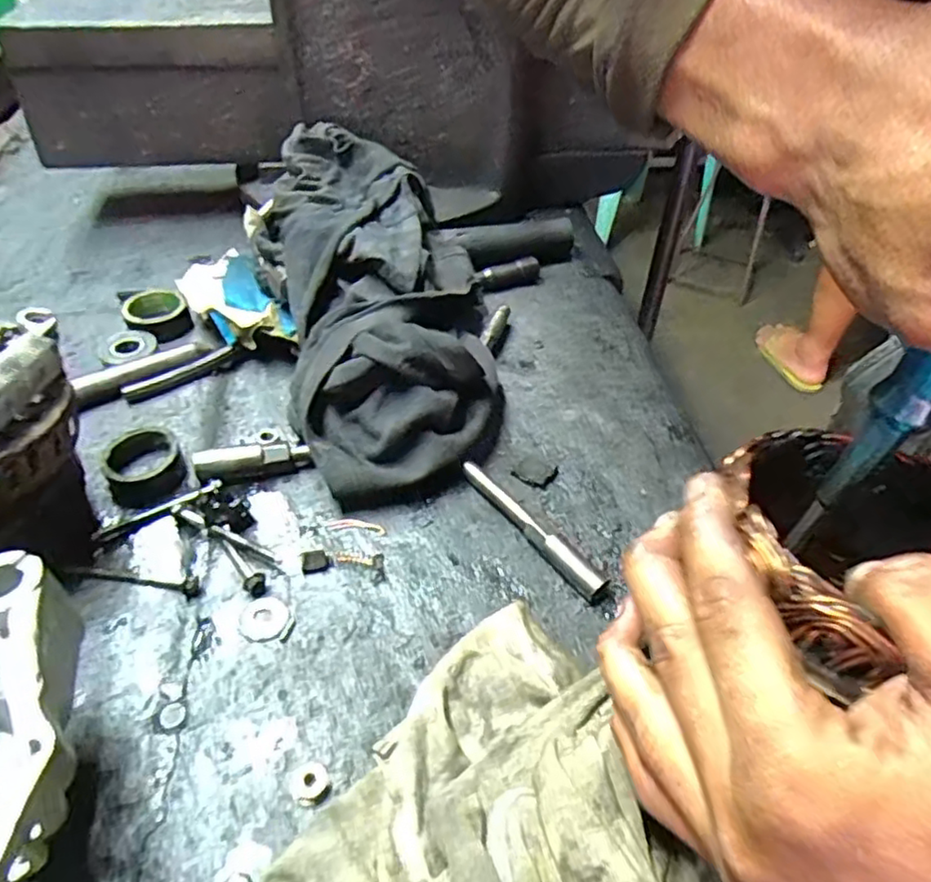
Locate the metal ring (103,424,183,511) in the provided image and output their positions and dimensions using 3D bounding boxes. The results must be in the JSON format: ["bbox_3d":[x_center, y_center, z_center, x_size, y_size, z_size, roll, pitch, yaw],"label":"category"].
[{"bbox_3d":[-0.171,0.012,0.345,0.037,0.018,0.037,-24,51,-25],"label":"metal ring"}]

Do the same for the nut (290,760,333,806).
[{"bbox_3d":[-0.059,0.129,0.245,0.014,0.006,0.016,-28,52,-27],"label":"nut"}]

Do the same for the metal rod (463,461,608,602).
[{"bbox_3d":[0.033,0.045,0.339,0.009,0.014,0.100,-28,52,-27],"label":"metal rod"}]

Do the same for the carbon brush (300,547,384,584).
[{"bbox_3d":[-0.060,0.059,0.318,0.040,0.009,0.013,5,45,2],"label":"carbon brush"}]

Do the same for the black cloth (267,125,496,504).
[{"bbox_3d":[-0.058,-0.098,0.421,0.135,0.084,0.294,-8,46,-10],"label":"black cloth"}]

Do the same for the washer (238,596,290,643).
[{"bbox_3d":[-0.091,0.079,0.295,0.021,0.004,0.022,1,45,-1],"label":"washer"}]

